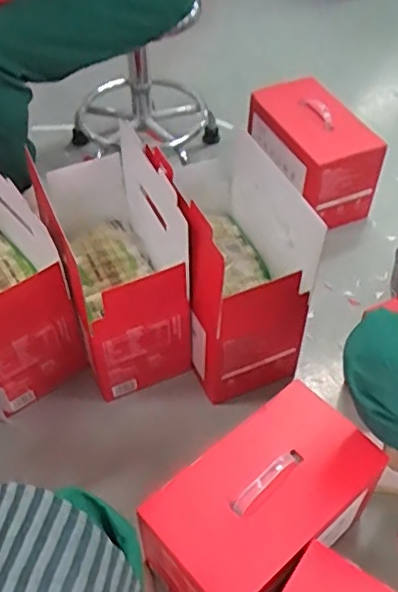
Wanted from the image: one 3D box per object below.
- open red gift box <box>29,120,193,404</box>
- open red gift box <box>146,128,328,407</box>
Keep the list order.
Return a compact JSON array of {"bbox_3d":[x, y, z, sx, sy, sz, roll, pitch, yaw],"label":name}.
[{"bbox_3d":[-0.149,-0.064,1.077,0.181,0.337,0.331,-16,51,-14],"label":"open red gift box"},{"bbox_3d":[0.042,-0.080,1.087,0.193,0.350,0.374,-14,51,-13],"label":"open red gift box"}]

